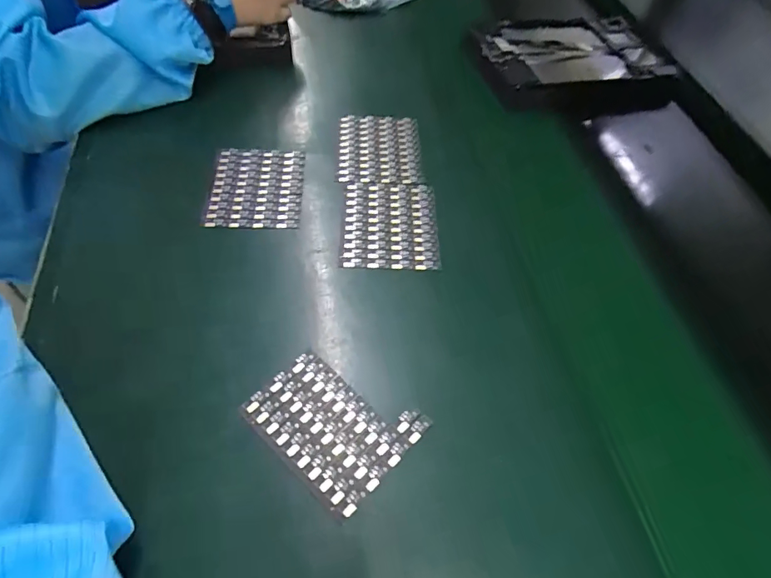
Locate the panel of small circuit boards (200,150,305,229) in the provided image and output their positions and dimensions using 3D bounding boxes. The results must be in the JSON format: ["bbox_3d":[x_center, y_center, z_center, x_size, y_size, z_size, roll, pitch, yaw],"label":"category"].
[{"bbox_3d":[-0.122,-0.096,0.439,0.083,0.008,0.102,1,55,-6],"label":"panel of small circuit boards"}]

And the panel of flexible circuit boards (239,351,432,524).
[{"bbox_3d":[-0.034,0.087,0.312,0.097,0.004,0.080,40,62,20],"label":"panel of flexible circuit boards"}]

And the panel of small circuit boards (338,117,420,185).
[{"bbox_3d":[-0.006,-0.146,0.487,0.084,0.009,0.103,1,55,-6],"label":"panel of small circuit boards"}]

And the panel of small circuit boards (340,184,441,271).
[{"bbox_3d":[0.004,-0.060,0.421,0.084,0.004,0.103,3,55,-5],"label":"panel of small circuit boards"}]

